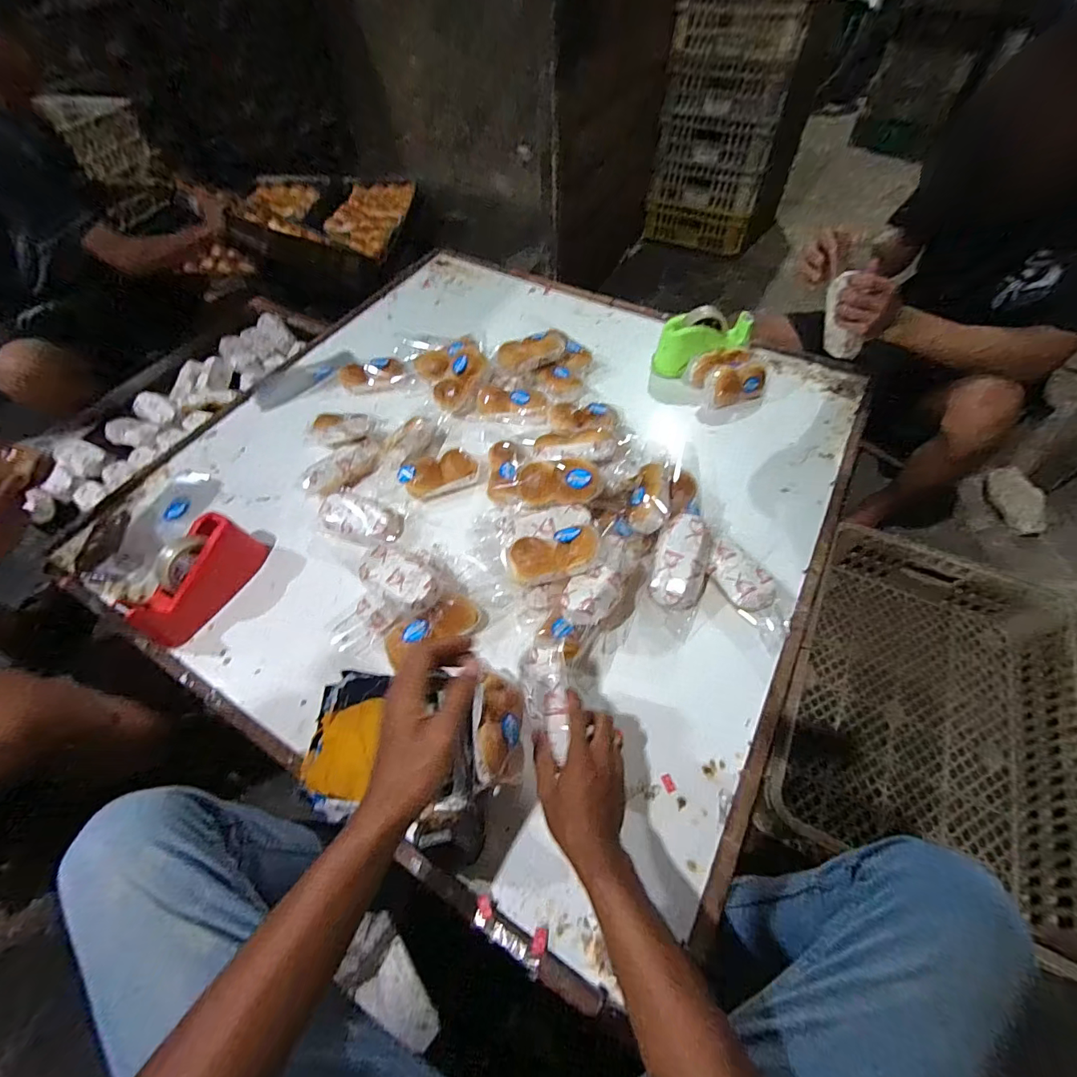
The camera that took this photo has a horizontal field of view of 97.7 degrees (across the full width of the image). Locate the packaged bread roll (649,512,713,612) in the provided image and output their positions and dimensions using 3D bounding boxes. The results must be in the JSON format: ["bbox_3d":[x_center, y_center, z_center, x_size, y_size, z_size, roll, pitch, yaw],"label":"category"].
[{"bbox_3d":[0.214,0.036,0.712,0.078,0.048,0.141,10,79,22],"label":"packaged bread roll"}]

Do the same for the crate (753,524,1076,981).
[{"bbox_3d":[0.681,0.294,0.832,0.429,0.131,0.629,26,61,19],"label":"crate"}]

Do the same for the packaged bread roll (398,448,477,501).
[{"bbox_3d":[-0.179,-0.116,0.859,0.142,0.048,0.060,-15,56,-7],"label":"packaged bread roll"}]

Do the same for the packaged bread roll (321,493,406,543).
[{"bbox_3d":[-0.304,-0.032,0.809,0.146,0.047,0.077,12,57,10],"label":"packaged bread roll"}]

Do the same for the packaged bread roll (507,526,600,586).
[{"bbox_3d":[0.020,0.023,0.665,0.130,0.039,0.060,-17,54,17],"label":"packaged bread roll"}]

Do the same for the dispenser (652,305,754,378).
[{"bbox_3d":[0.352,-0.419,1.016,0.199,0.107,0.107,2,56,4],"label":"dispenser"}]

